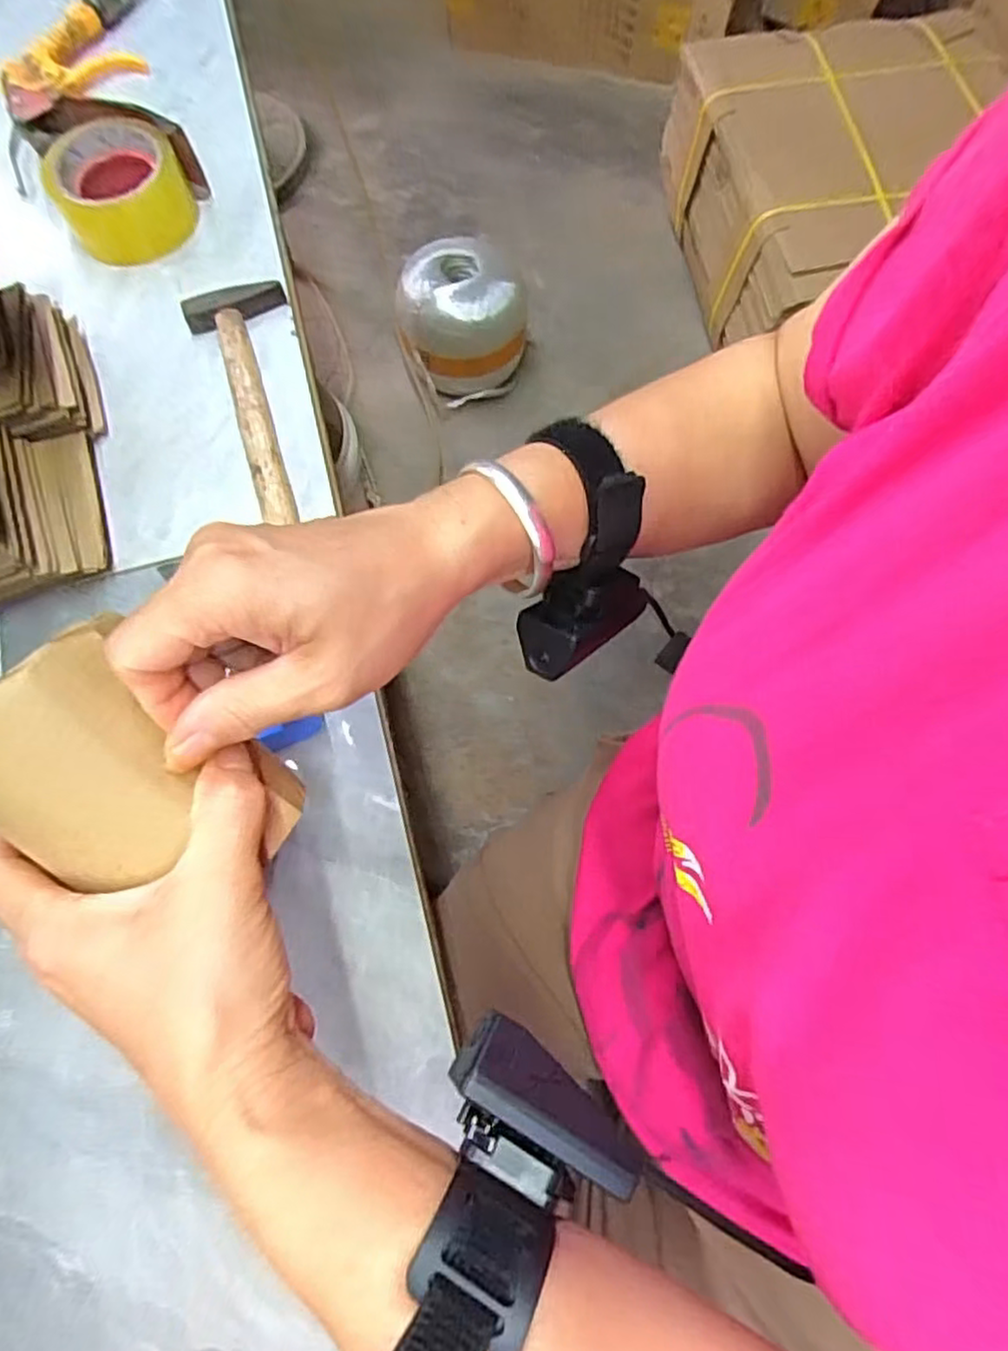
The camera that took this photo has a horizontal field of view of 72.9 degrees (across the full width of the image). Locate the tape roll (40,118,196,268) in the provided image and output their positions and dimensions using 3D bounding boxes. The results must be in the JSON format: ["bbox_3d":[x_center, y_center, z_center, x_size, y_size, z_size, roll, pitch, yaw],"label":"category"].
[{"bbox_3d":[-0.301,-0.385,0.538,0.095,0.057,0.095,0,70,1],"label":"tape roll"}]

